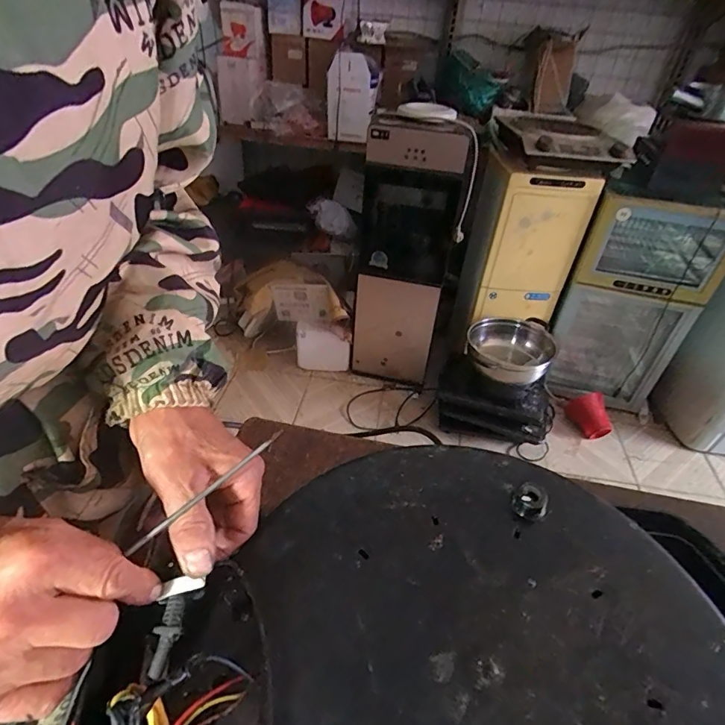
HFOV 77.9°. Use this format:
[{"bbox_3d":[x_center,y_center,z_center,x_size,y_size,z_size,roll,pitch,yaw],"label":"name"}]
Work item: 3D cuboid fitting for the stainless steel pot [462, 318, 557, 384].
[{"bbox_3d":[0.433,-0.033,1.331,0.243,0.112,0.229,3,39,-3],"label":"stainless steel pot"}]

